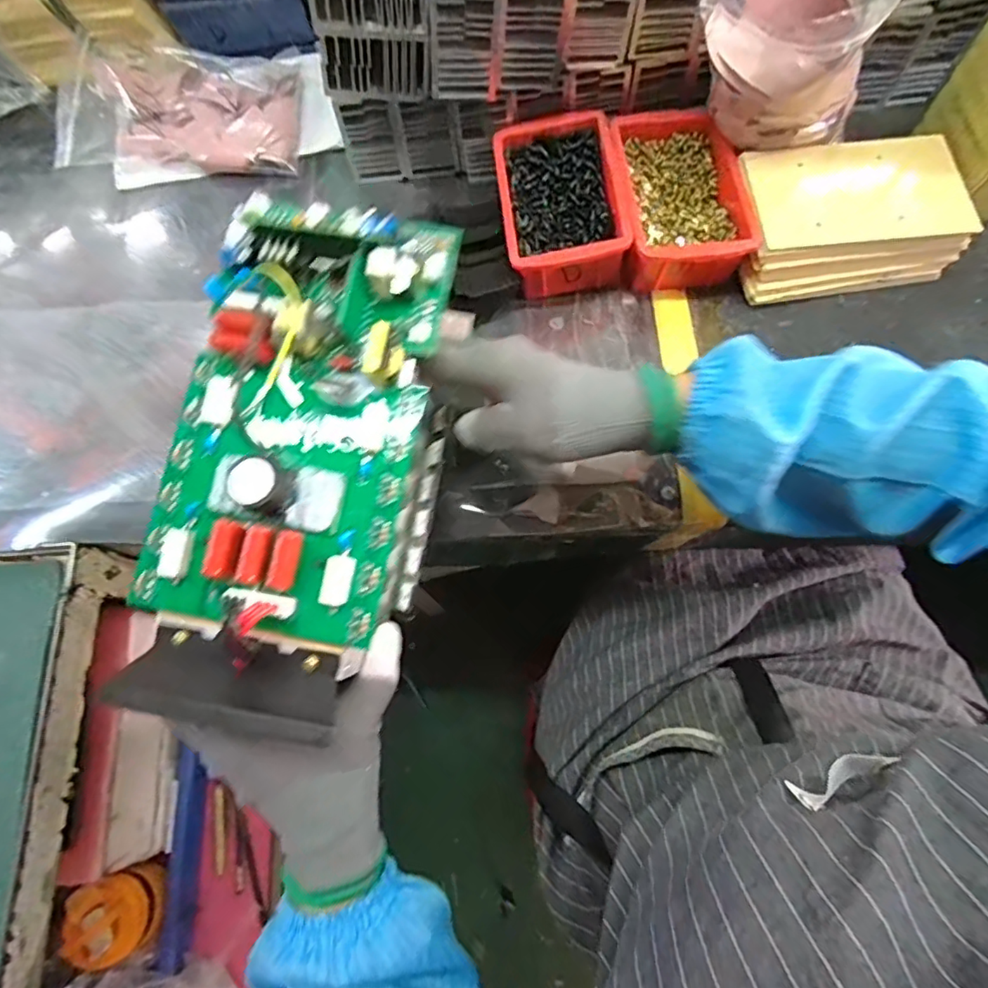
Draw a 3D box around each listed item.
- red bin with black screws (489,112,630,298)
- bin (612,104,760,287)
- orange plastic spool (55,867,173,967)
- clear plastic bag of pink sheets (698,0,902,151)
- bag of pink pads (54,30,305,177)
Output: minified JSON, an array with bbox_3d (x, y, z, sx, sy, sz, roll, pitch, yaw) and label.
[{"bbox_3d":[0.055,-0.246,0.489,0.099,0.061,0.144,-7,72,-2],"label":"red bin with black screws"},{"bbox_3d":[0.154,-0.244,0.483,0.098,0.061,0.153,-7,72,0],"label":"bin"},{"bbox_3d":[-0.430,0.479,0.644,0.070,0.081,0.084,-17,72,-3],"label":"orange plastic spool"},{"bbox_3d":[0.223,-0.333,0.424,0.124,0.120,0.113,28,76,11],"label":"clear plastic bag of pink sheets"},{"bbox_3d":[-0.301,-0.376,0.558,0.226,0.046,0.140,-2,72,0],"label":"bag of pink pads"}]

